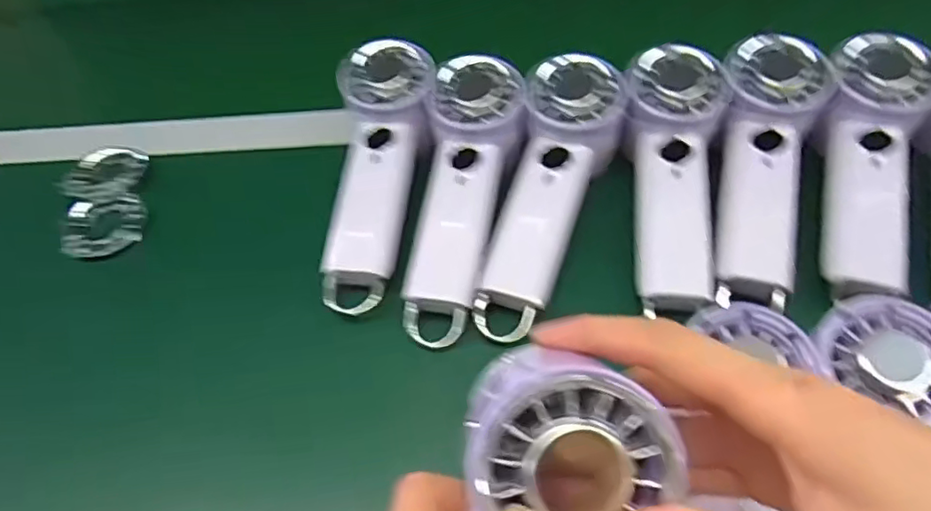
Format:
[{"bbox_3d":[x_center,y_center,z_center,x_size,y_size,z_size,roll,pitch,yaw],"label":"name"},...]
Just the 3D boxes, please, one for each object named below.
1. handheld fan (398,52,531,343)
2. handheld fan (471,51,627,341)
[{"bbox_3d":[-0.004,-0.038,0.394,0.058,0.033,0.190,8,73,11],"label":"handheld fan"},{"bbox_3d":[0.052,-0.039,0.395,0.061,0.046,0.192,17,76,17],"label":"handheld fan"}]

